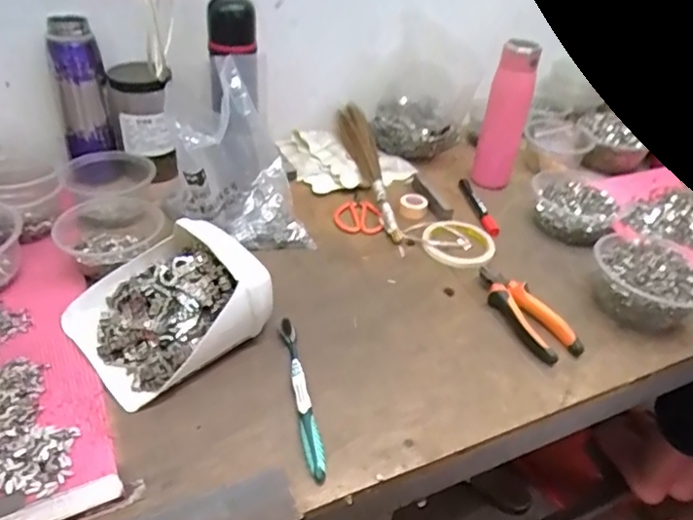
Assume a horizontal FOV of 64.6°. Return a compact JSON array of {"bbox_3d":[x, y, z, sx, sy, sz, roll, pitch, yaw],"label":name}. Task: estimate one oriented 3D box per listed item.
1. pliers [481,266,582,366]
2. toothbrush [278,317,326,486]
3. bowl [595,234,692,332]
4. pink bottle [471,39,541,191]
[{"bbox_3d":[0.203,0.056,0.638,0.052,0.023,0.151,-14,41,-25],"label":"pliers"},{"bbox_3d":[-0.044,0.124,0.523,0.016,0.012,0.180,-5,38,-14],"label":"toothbrush"},{"bbox_3d":[0.360,0.027,0.656,0.099,0.069,0.123,0,37,-8],"label":"bowl"},{"bbox_3d":[0.240,-0.216,0.828,0.059,0.212,0.047,19,39,17],"label":"pink bottle"}]

